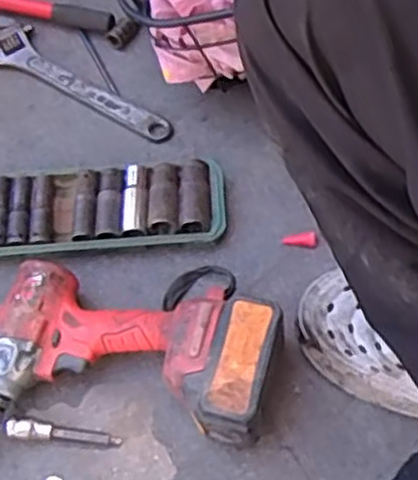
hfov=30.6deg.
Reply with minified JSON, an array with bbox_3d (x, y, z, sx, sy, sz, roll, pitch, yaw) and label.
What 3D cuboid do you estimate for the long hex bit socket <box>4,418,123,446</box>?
[{"bbox_3d":[-0.128,0.169,0.669,0.100,0.018,0.015,4,63,6],"label":"long hex bit socket"}]

